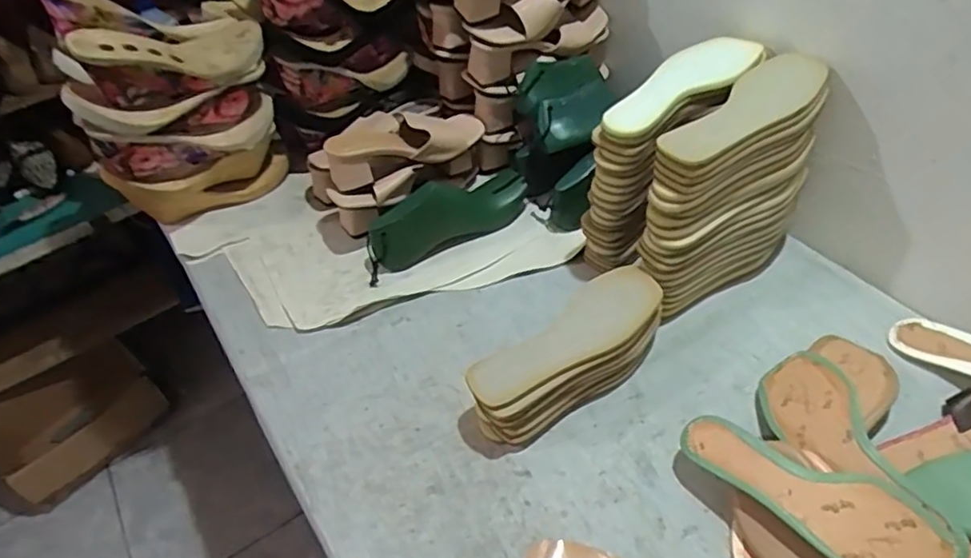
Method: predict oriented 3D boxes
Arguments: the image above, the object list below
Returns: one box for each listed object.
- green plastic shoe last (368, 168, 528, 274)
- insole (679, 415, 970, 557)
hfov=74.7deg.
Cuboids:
[{"bbox_3d":[-0.051,-0.097,0.892,0.239,0.089,0.065,-27,49,-18],"label":"green plastic shoe last"},{"bbox_3d":[0.285,0.195,0.550,0.236,0.038,0.092,20,51,23],"label":"insole"}]

